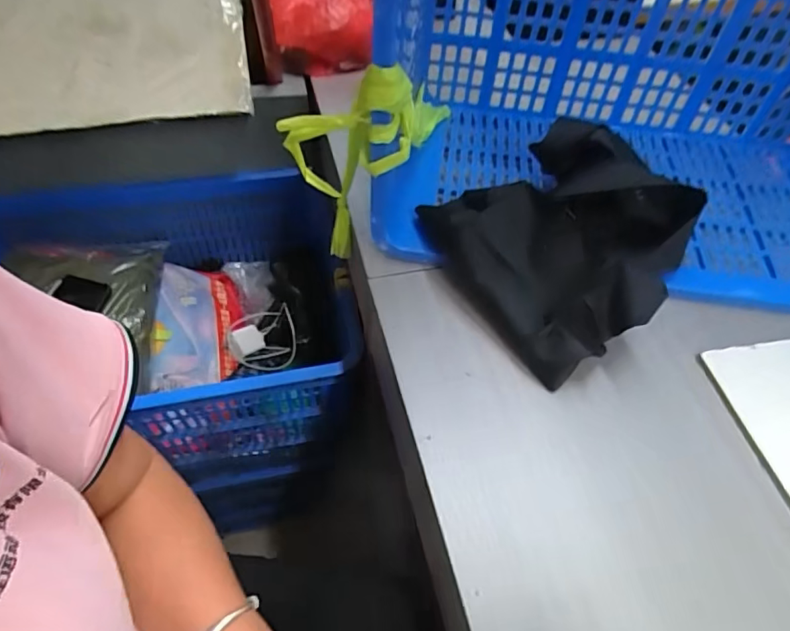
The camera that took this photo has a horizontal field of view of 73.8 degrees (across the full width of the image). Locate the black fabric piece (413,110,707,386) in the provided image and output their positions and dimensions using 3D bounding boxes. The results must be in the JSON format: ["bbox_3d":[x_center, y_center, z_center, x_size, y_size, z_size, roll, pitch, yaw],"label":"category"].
[{"bbox_3d":[0.185,-0.083,0.557,0.235,0.098,0.238,-25,59,-18],"label":"black fabric piece"}]

